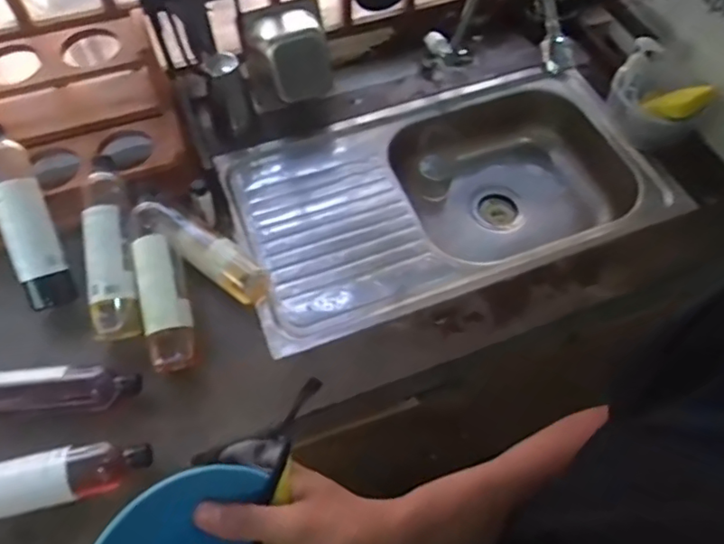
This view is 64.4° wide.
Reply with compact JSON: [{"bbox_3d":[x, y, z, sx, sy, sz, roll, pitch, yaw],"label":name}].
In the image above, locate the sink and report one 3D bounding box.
[{"bbox_3d":[0.139,-0.126,1.100,0.731,0.180,0.443,-18,59,-11],"label":"sink"}]

